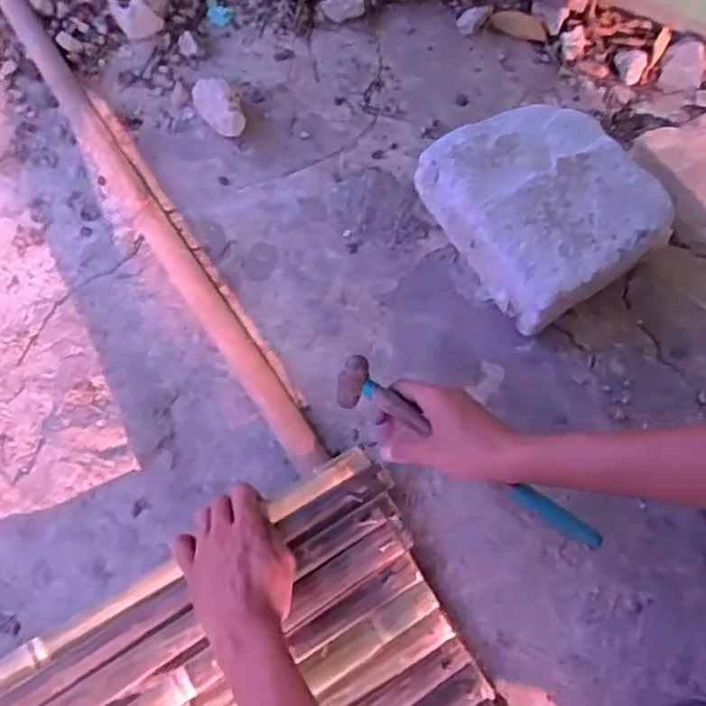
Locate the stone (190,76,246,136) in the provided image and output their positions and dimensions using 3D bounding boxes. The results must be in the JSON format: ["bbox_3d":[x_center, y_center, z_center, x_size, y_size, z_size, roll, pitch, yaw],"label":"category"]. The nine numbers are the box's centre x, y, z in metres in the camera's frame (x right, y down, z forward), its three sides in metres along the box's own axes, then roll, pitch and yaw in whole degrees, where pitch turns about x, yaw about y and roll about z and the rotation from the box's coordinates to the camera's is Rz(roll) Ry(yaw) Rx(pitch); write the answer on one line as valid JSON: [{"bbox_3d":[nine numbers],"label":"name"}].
[{"bbox_3d":[-0.162,-0.297,0.872,0.051,0.055,0.069,-20,72,-8],"label":"stone"}]

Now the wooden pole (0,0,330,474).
[{"bbox_3d":[-0.273,-0.214,0.848,0.038,0.035,0.830,-32,74,-12],"label":"wooden pole"}]

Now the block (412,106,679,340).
[{"bbox_3d":[0.203,-0.156,0.792,0.184,0.119,0.214,-32,77,-11],"label":"block"}]

